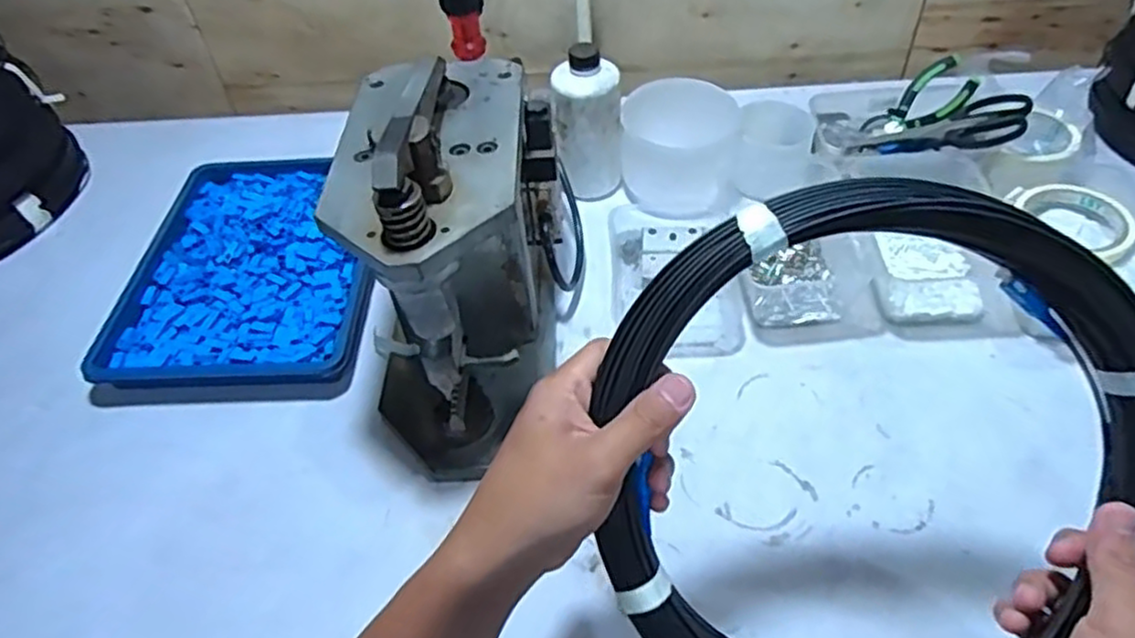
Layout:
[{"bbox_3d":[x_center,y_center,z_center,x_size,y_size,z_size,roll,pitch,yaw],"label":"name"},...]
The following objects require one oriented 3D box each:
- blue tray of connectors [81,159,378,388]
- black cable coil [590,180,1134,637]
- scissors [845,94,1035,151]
[{"bbox_3d":[-0.316,-0.062,0.757,0.237,0.034,0.314,-2,48,2],"label":"blue tray of connectors"},{"bbox_3d":[0.146,0.070,0.362,0.267,0.033,0.278,0,91,5],"label":"black cable coil"},{"bbox_3d":[0.385,-0.196,0.757,0.171,0.028,0.067,1,40,46],"label":"scissors"}]

